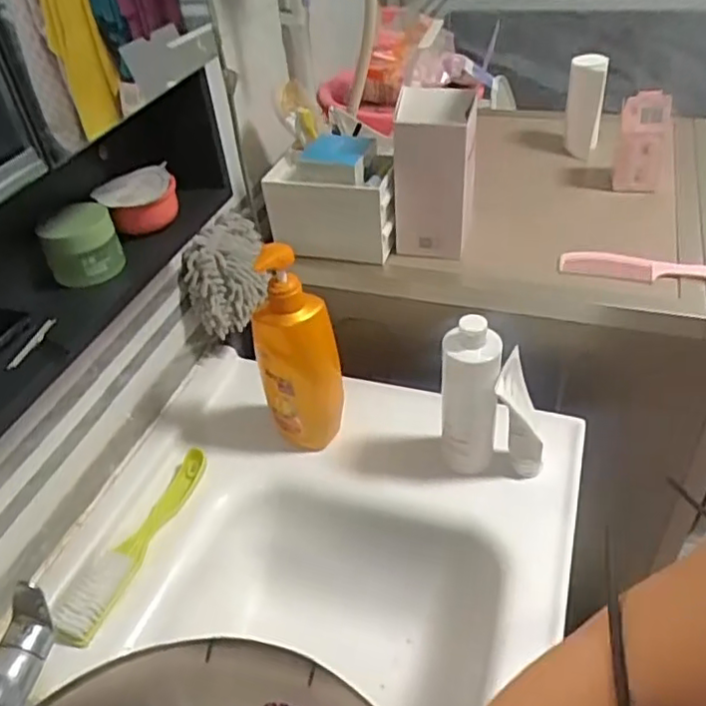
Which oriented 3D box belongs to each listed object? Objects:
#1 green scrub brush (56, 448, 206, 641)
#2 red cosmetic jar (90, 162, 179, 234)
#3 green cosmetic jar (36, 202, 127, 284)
[{"bbox_3d":[-0.229,0.195,0.696,0.036,0.038,0.235,10,44,18],"label":"green scrub brush"},{"bbox_3d":[-0.207,-0.149,0.632,0.073,0.041,0.073,-21,43,-16],"label":"red cosmetic jar"},{"bbox_3d":[-0.242,-0.099,0.580,0.061,0.053,0.060,-3,41,3],"label":"green cosmetic jar"}]

